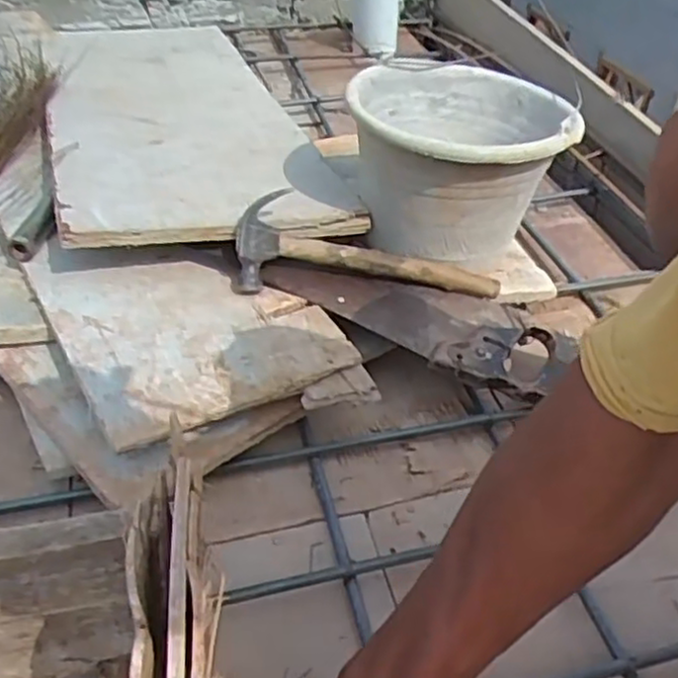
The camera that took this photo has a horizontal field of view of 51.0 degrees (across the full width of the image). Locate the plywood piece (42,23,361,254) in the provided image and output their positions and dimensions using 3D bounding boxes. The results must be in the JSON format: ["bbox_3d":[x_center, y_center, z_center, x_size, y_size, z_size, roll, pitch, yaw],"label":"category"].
[{"bbox_3d":[-0.237,-0.340,0.994,0.309,0.023,0.833,-6,37,-19],"label":"plywood piece"}]

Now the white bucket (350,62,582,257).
[{"bbox_3d":[0.127,-0.203,0.754,0.216,0.136,0.261,7,42,6],"label":"white bucket"}]

